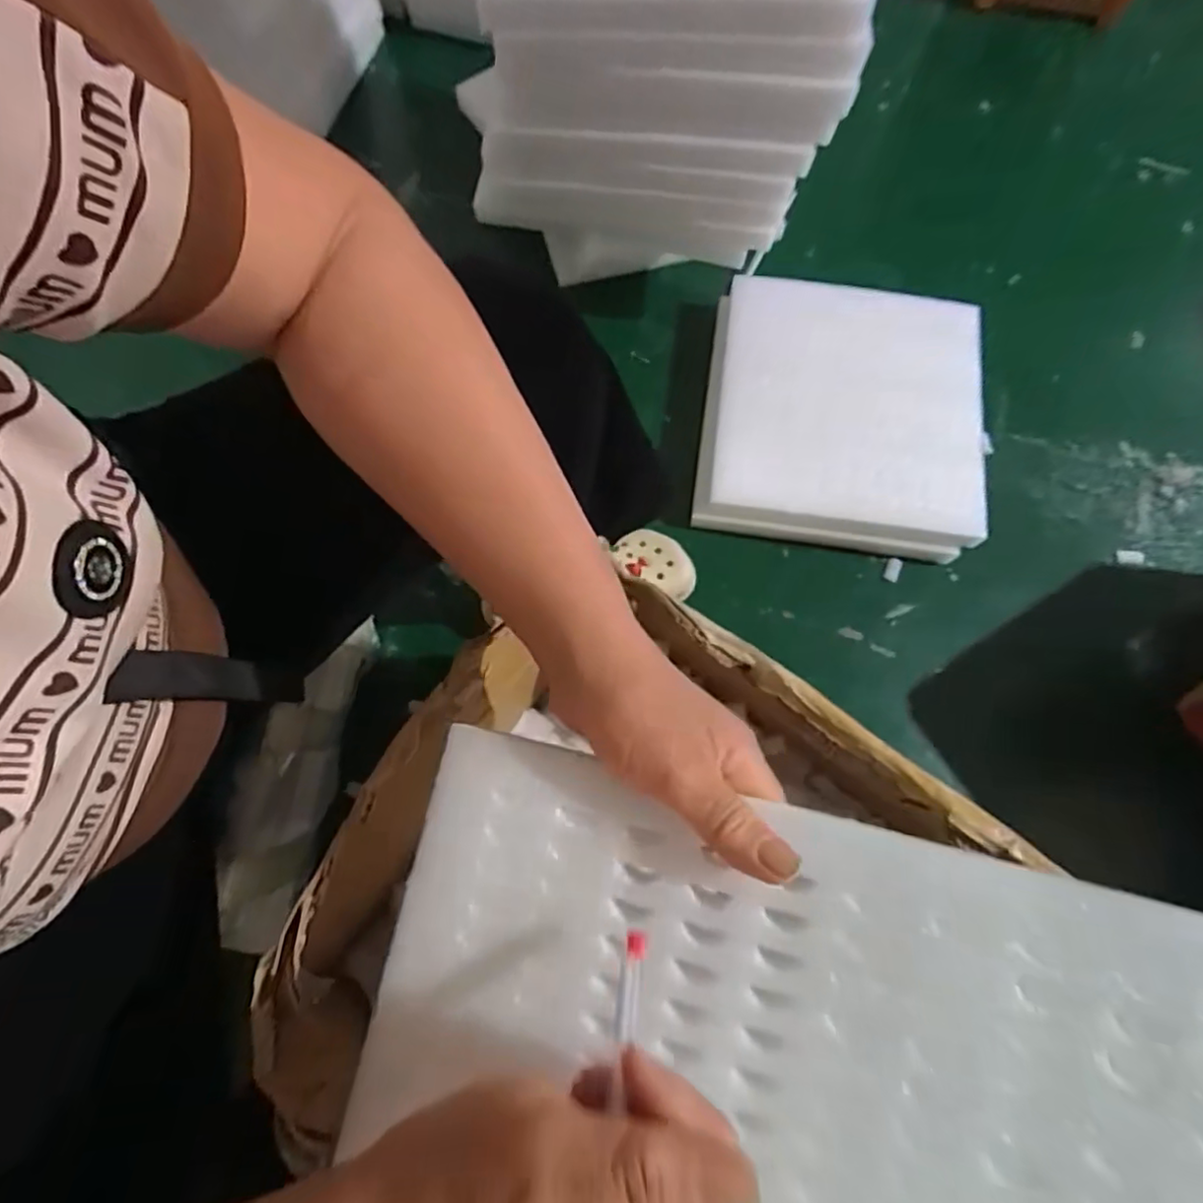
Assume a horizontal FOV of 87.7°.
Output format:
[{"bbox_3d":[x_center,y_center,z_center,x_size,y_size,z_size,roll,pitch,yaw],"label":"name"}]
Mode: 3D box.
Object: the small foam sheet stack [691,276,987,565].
[{"bbox_3d":[0.309,-0.246,0.816,0.336,0.072,0.346,10,73,2],"label":"small foam sheet stack"}]

